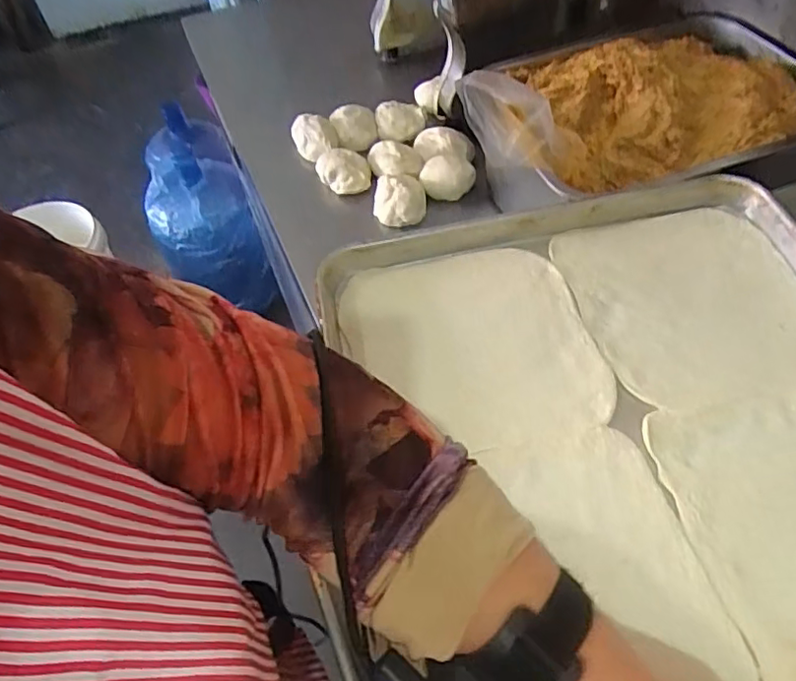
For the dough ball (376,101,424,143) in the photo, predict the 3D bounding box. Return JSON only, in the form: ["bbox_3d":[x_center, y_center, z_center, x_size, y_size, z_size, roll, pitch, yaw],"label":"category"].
[{"bbox_3d":[0.003,-0.318,0.869,0.067,0.029,0.056,-4,53,2],"label":"dough ball"}]

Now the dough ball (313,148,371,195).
[{"bbox_3d":[-0.072,-0.228,0.803,0.066,0.031,0.066,-2,53,3],"label":"dough ball"}]

